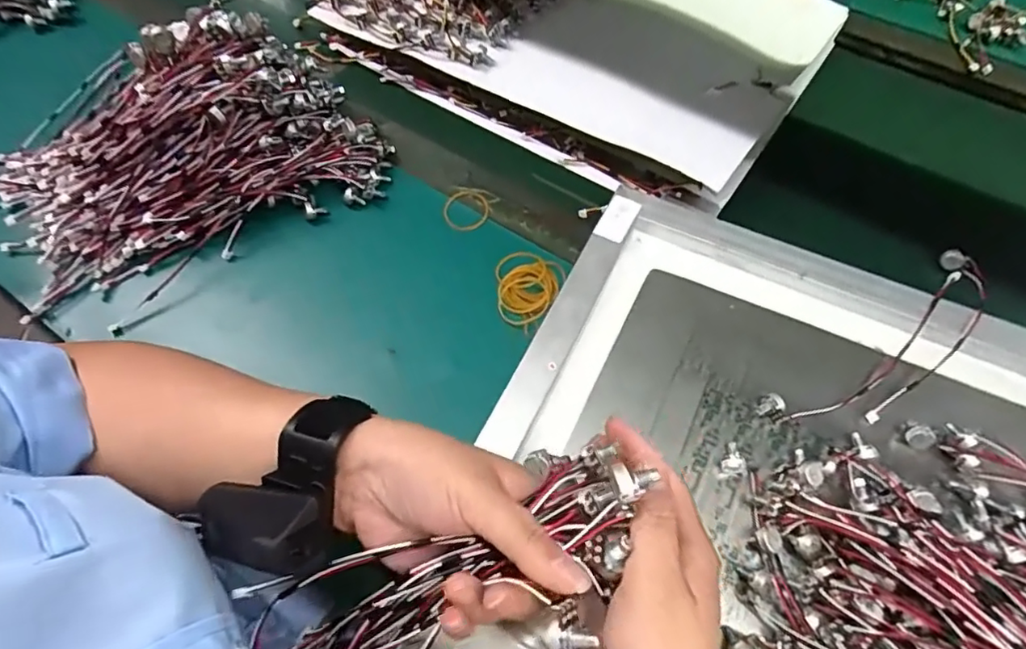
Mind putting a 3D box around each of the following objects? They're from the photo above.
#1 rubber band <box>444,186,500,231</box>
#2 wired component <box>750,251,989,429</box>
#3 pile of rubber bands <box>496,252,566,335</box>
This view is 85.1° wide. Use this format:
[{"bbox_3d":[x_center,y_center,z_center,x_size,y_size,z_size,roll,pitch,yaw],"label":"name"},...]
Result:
[{"bbox_3d":[-0.042,-0.108,0.526,0.045,0.012,0.047,-1,60,1],"label":"rubber band"},{"bbox_3d":[0.301,0.014,0.435,0.250,0.024,0.060,-33,64,-16],"label":"wired component"},{"bbox_3d":[0.009,-0.031,0.478,0.059,0.013,0.068,19,63,12],"label":"pile of rubber bands"}]

